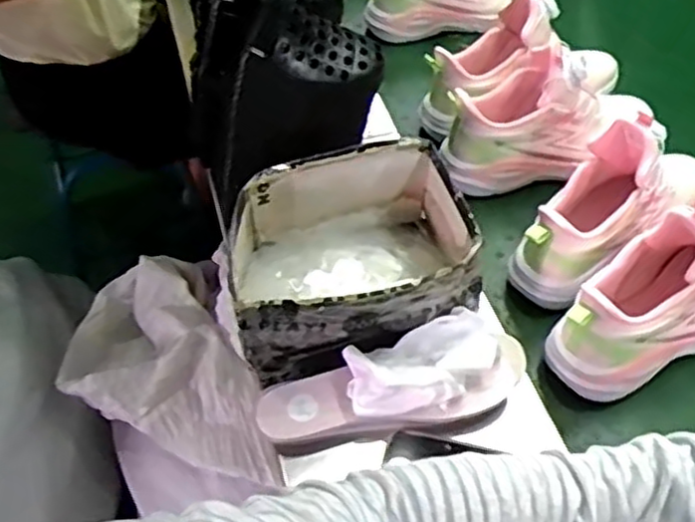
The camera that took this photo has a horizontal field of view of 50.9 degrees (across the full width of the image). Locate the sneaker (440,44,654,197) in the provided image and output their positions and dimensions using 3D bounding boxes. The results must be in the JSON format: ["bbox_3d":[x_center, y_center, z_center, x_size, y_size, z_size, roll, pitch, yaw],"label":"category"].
[{"bbox_3d":[0.237,-0.170,0.861,0.265,0.158,0.101,-11,52,-8],"label":"sneaker"}]

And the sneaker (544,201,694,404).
[{"bbox_3d":[0.311,0.029,0.682,0.259,0.157,0.092,-21,54,-16],"label":"sneaker"}]

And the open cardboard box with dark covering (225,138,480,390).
[{"bbox_3d":[0.004,-0.007,0.686,0.211,0.103,0.180,-7,52,-5],"label":"open cardboard box with dark covering"}]

